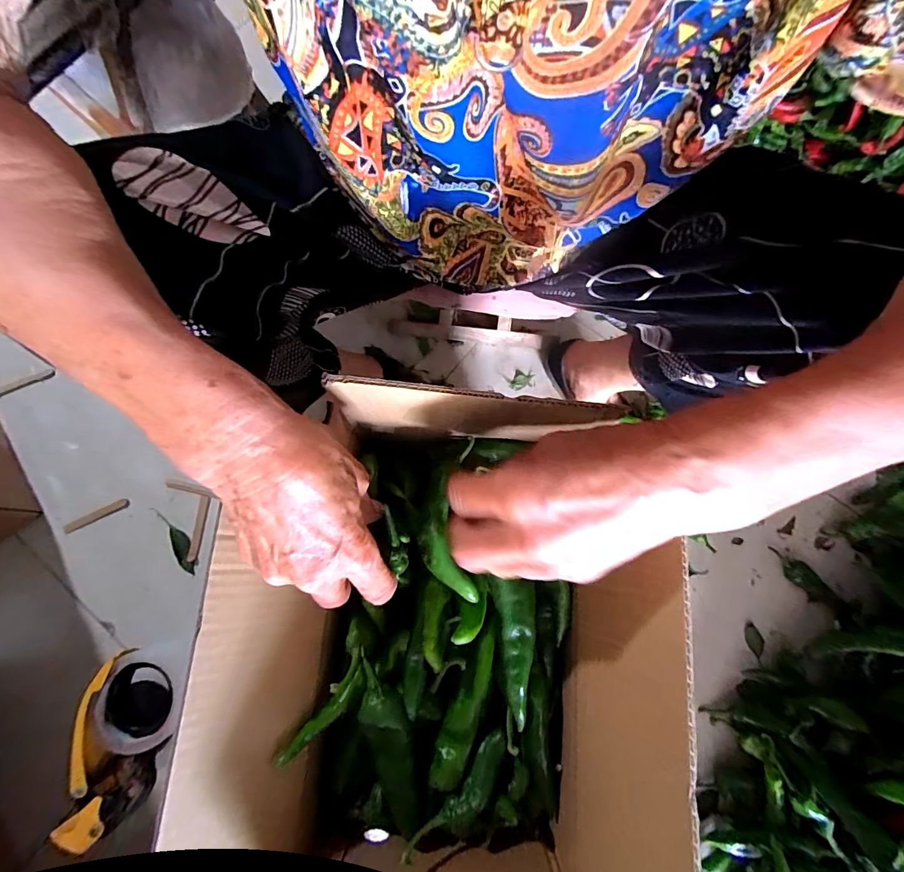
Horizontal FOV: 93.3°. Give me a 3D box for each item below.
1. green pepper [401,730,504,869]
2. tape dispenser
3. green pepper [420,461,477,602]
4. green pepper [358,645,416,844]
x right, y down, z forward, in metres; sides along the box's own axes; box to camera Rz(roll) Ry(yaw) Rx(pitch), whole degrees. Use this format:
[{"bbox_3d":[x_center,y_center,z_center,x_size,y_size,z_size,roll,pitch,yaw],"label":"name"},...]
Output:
[{"bbox_3d":[0.008,0.244,0.284,0.023,0.022,0.088,43,78,10],"label":"green pepper"},{"bbox_3d":[-0.361,0.328,0.466,0.060,0.075,0.168,-4,75,-2],"label":"tape dispenser"},{"bbox_3d":[-0.007,0.063,0.291,0.031,0.016,0.095,-10,62,0],"label":"green pepper"},{"bbox_3d":[-0.043,0.209,0.286,0.032,0.024,0.118,-10,96,0],"label":"green pepper"}]

